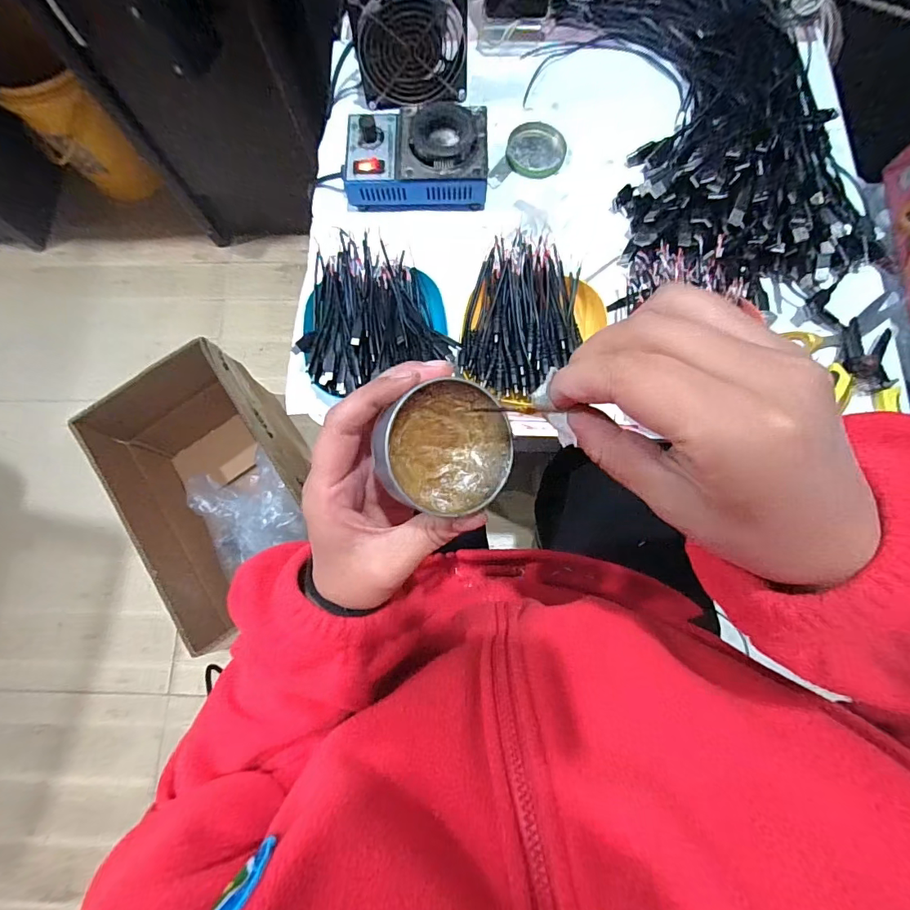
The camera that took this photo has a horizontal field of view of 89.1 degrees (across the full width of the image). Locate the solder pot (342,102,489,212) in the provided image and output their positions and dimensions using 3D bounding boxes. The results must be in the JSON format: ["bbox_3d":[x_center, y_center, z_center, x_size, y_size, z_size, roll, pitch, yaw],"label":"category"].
[{"bbox_3d":[-0.041,-0.319,0.491,0.149,0.050,0.100,0,78,1],"label":"solder pot"}]

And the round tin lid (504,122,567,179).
[{"bbox_3d":[0.093,-0.348,0.529,0.066,0.010,0.068,0,78,1],"label":"round tin lid"}]

